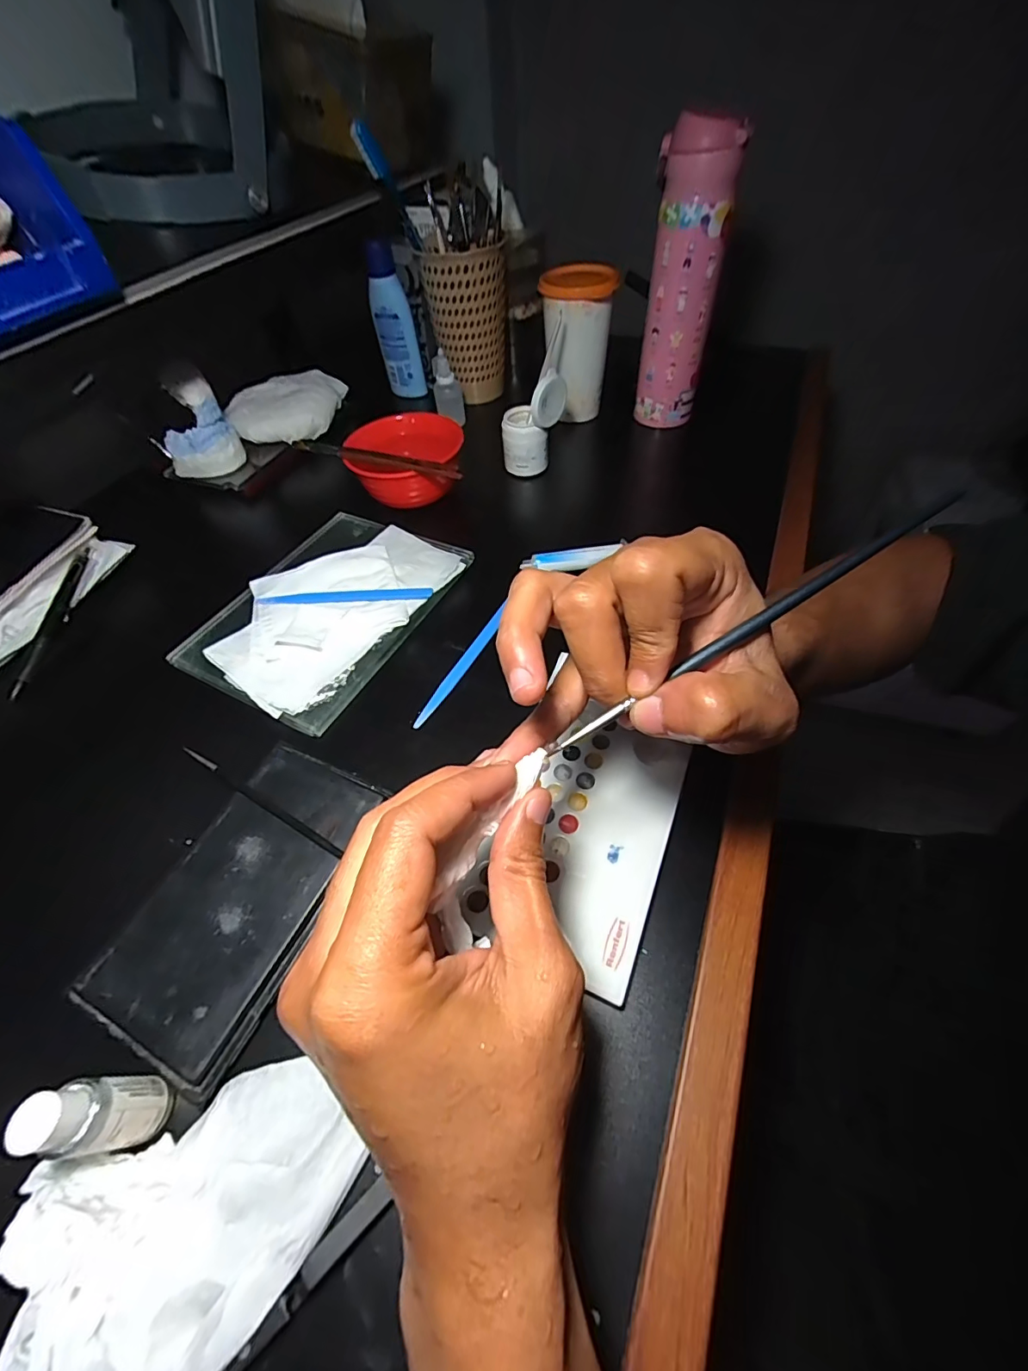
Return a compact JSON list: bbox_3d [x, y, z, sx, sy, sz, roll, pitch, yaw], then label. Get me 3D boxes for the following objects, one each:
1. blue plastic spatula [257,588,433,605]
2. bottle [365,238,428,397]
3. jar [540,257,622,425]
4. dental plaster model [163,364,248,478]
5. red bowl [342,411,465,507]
[{"bbox_3d":[-0.132,-0.068,0.384,0.134,0.005,0.011,-3,53,1],"label":"blue plastic spatula"},{"bbox_3d":[-0.137,-0.415,0.566,0.044,0.144,0.034,-10,53,-4],"label":"bottle"},{"bbox_3d":[0.065,-0.355,0.518,0.069,0.122,0.071,-2,53,2],"label":"jar"},{"bbox_3d":[-0.319,-0.256,0.487,0.068,0.086,0.031,-25,57,-12],"label":"dental plaster model"},{"bbox_3d":[-0.099,-0.212,0.463,0.104,0.042,0.101,-2,56,3],"label":"red bowl"}]

